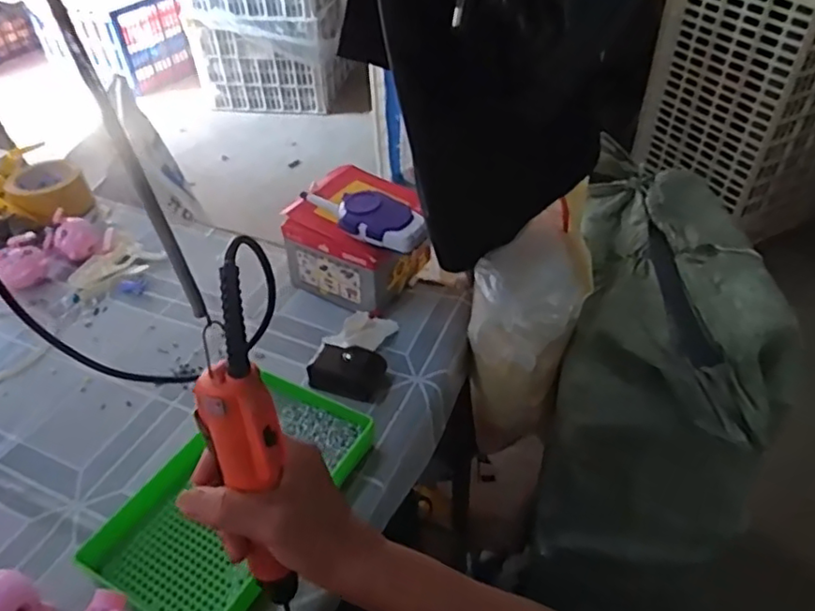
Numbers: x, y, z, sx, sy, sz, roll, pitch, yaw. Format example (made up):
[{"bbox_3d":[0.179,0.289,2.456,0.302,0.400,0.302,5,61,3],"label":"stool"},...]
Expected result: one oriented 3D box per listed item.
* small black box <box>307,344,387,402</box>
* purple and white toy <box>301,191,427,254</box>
[{"bbox_3d":[-0.069,0.073,0.678,0.081,0.040,0.047,11,44,13],"label":"small black box"},{"bbox_3d":[-0.057,-0.108,0.728,0.174,0.029,0.058,19,46,21],"label":"purple and white toy"}]

